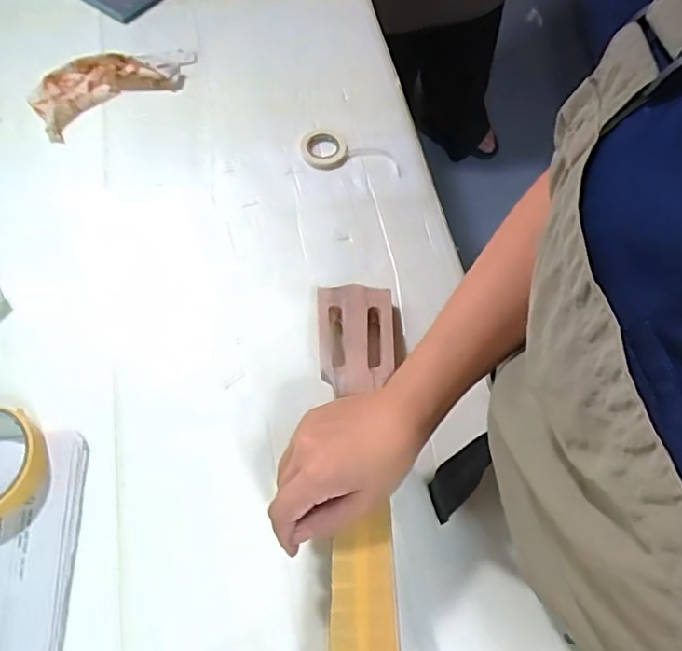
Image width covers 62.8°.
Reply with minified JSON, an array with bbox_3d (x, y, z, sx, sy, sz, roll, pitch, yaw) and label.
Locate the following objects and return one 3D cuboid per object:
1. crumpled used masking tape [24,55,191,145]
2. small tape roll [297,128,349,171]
[{"bbox_3d":[-0.250,-0.270,0.615,0.180,0.033,0.093,-31,69,-15],"label":"crumpled used masking tape"},{"bbox_3d":[-0.018,-0.185,0.585,0.049,0.013,0.046,1,64,-1],"label":"small tape roll"}]

